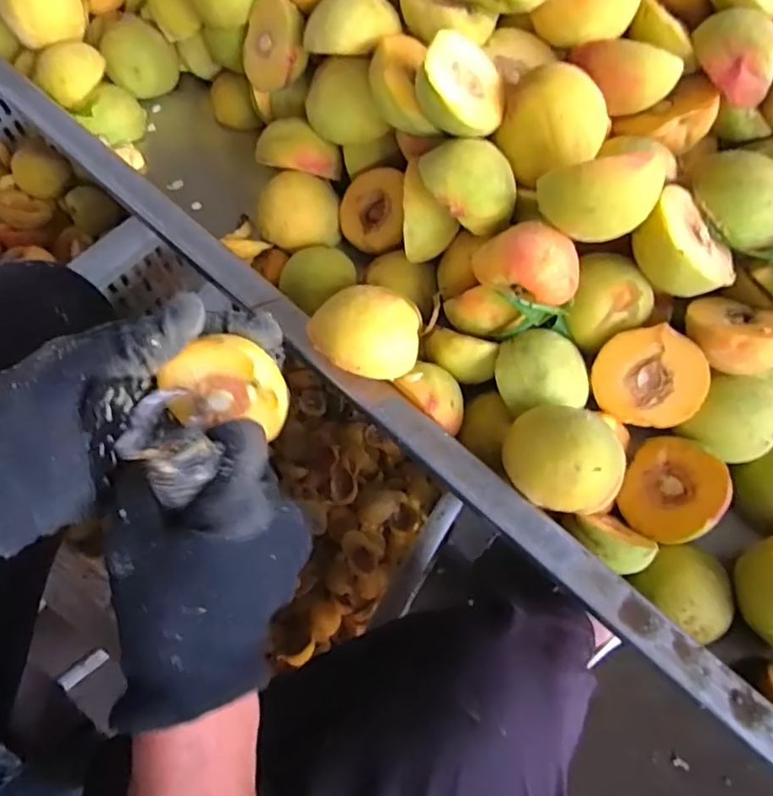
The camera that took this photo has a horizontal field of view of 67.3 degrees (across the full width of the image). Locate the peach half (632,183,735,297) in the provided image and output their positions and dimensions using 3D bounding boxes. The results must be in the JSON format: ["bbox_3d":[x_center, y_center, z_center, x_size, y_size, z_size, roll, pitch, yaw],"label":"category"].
[{"bbox_3d":[0.166,-0.085,0.332,0.058,0.029,0.058,-30,88,-37],"label":"peach half"}]

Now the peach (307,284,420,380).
[{"bbox_3d":[-0.012,-0.032,0.336,0.061,0.048,0.048,-7,67,-3],"label":"peach"}]

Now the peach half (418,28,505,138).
[{"bbox_3d":[0.044,-0.183,0.340,0.054,0.020,0.055,4,82,-34],"label":"peach half"}]

